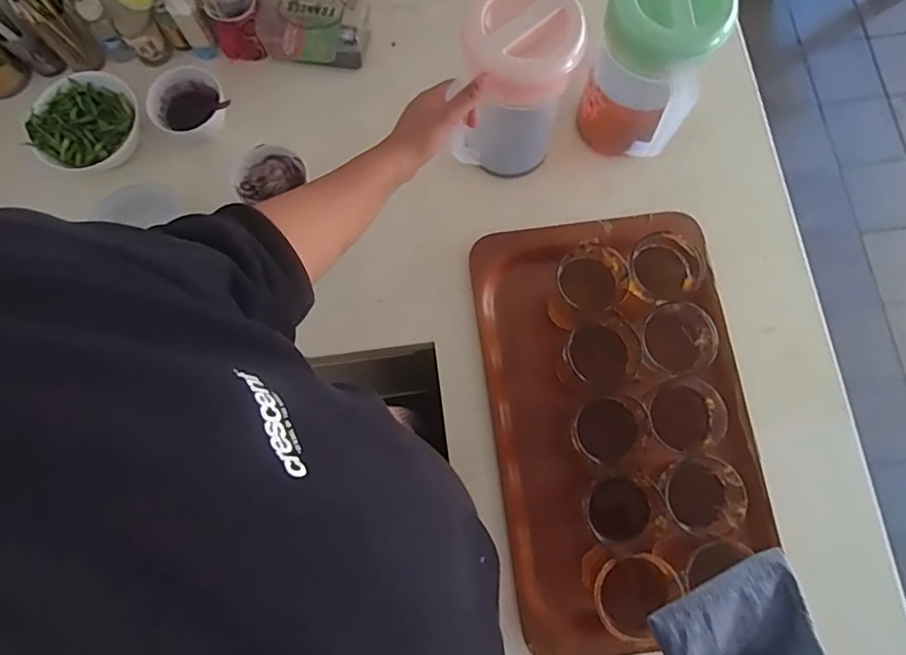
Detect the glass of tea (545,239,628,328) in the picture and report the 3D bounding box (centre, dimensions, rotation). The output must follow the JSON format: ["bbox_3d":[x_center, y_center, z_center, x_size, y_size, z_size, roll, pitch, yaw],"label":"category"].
[{"bbox_3d":[0.158,-0.044,0.656,0.073,0.115,0.071,0,77,2],"label":"glass of tea"}]

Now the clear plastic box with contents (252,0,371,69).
[{"bbox_3d":[-0.201,-0.431,0.785,0.148,0.076,0.077,10,78,4],"label":"clear plastic box with contents"}]

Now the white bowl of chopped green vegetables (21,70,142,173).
[{"bbox_3d":[-0.498,-0.280,0.757,0.138,0.055,0.145,0,77,2],"label":"white bowl of chopped green vegetables"}]

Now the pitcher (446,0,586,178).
[{"bbox_3d":[0.079,-0.268,0.656,0.105,0.222,0.138,38,80,13],"label":"pitcher"}]

